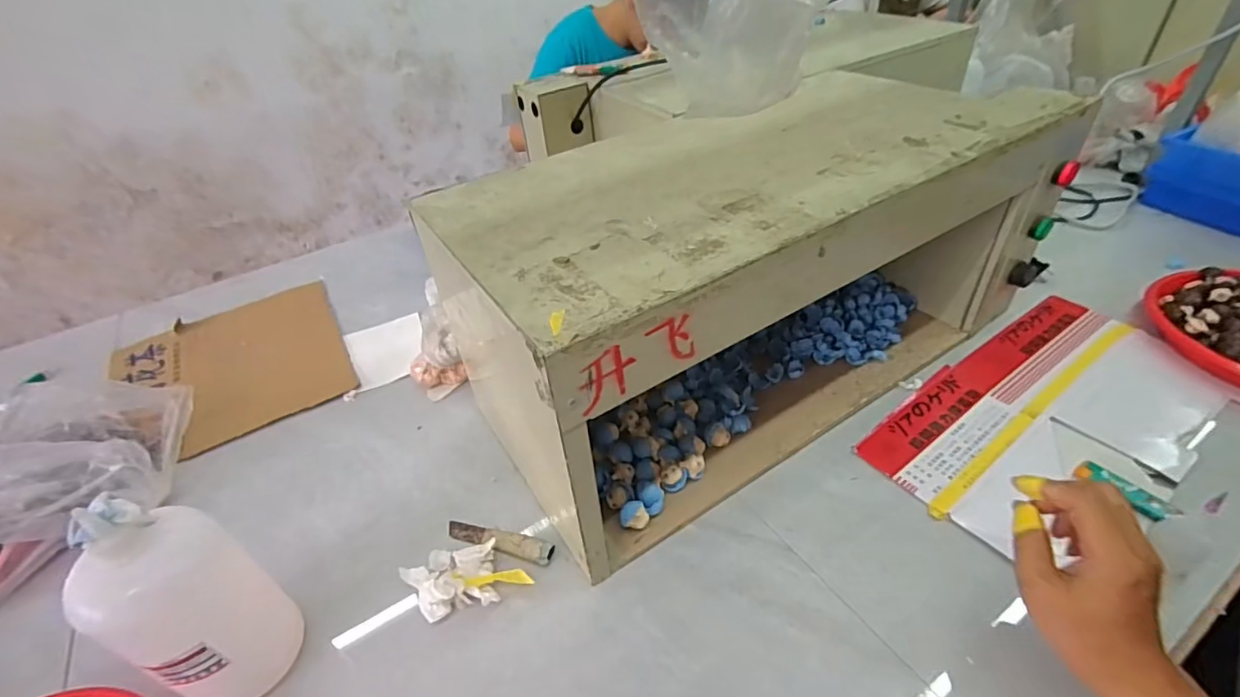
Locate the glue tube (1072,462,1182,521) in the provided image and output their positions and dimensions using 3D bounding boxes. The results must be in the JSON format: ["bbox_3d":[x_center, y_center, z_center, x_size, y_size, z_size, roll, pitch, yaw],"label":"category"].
[{"bbox_3d":[0.474,0.134,0.519,0.022,0.008,0.076,-37,39,-8],"label":"glue tube"}]

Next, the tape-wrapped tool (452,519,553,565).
[{"bbox_3d":[-0.122,0.191,0.553,0.117,0.009,0.023,8,42,17],"label":"tape-wrapped tool"}]

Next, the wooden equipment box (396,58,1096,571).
[{"bbox_3d":[0.152,-0.086,0.631,0.628,0.279,0.285,-26,44,-22],"label":"wooden equipment box"}]

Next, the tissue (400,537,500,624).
[{"bbox_3d":[-0.158,0.213,0.511,0.083,0.034,0.061,-14,41,-8],"label":"tissue"}]

